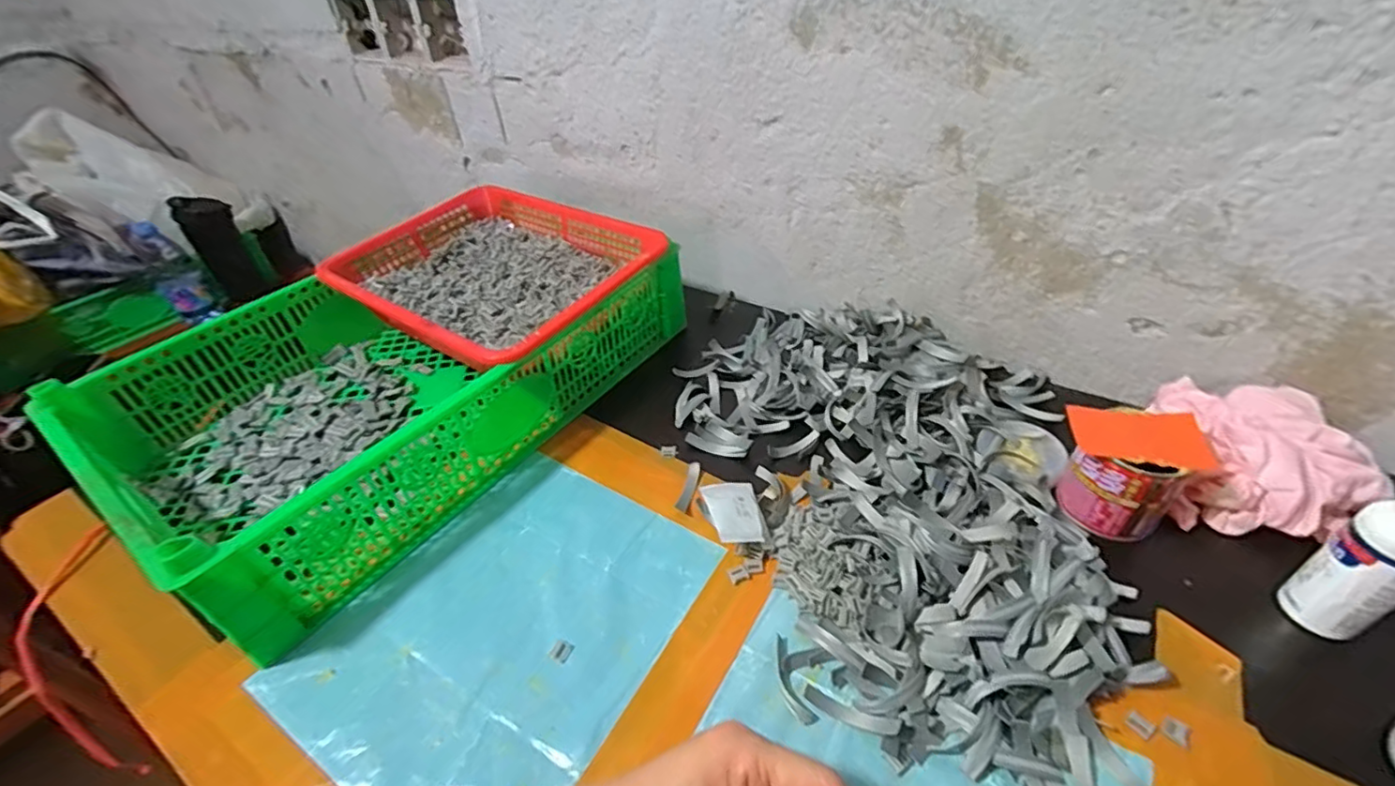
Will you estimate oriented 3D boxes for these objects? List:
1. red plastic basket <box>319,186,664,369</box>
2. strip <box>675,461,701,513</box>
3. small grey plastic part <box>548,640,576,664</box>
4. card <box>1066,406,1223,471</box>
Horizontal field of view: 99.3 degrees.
[{"bbox_3d":[-0.202,-0.118,0.613,0.302,0.068,0.237,23,47,29],"label":"red plastic basket"},{"bbox_3d":[-0.006,0.076,0.482,0.011,0.005,0.048,9,41,16],"label":"strip"},{"bbox_3d":[-0.088,0.167,0.383,0.013,0.004,0.013,14,43,21],"label":"small grey plastic part"},{"bbox_3d":[0.300,0.030,0.401,0.077,0.004,0.050,2,44,12],"label":"card"}]

